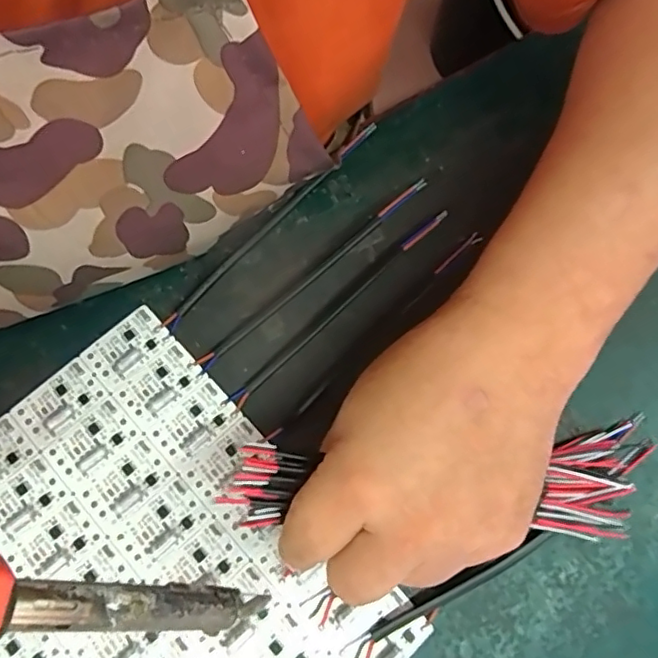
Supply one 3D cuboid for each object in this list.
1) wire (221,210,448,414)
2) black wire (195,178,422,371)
[{"bbox_3d":[0.004,-0.010,0.288,0.141,0.020,0.007,-41,79,-12],"label":"wire"},{"bbox_3d":[-0.008,-0.025,0.287,0.142,0.012,0.008,-40,79,0],"label":"black wire"}]

